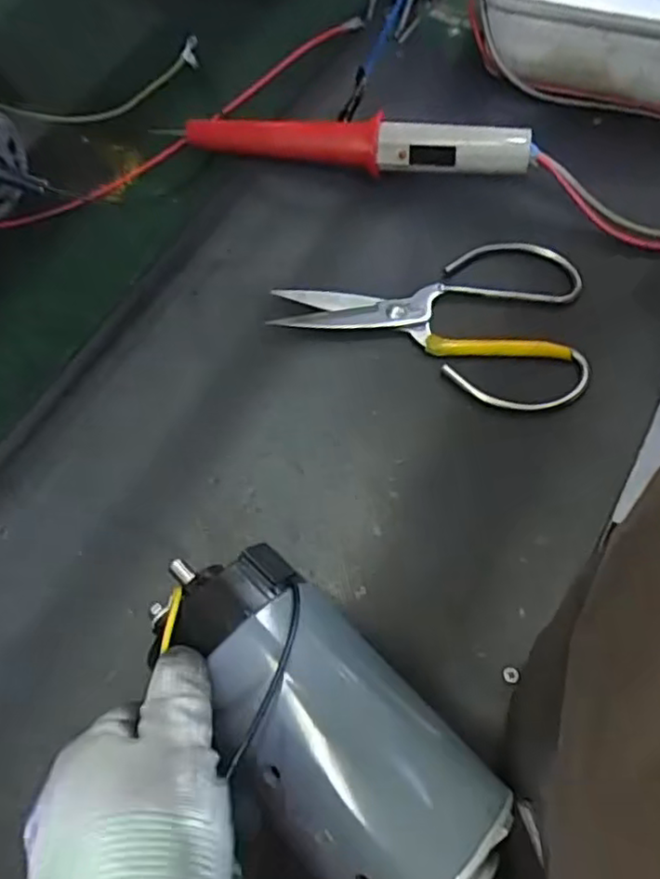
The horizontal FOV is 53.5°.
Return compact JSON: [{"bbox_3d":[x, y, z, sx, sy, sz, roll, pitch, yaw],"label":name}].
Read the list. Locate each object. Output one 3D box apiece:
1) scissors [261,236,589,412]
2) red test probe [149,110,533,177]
[{"bbox_3d":[0.065,-0.082,0.427,0.194,0.013,0.126,5,65,5],"label":"scissors"},{"bbox_3d":[0.007,-0.213,0.472,0.262,0.038,0.028,8,65,7],"label":"red test probe"}]

